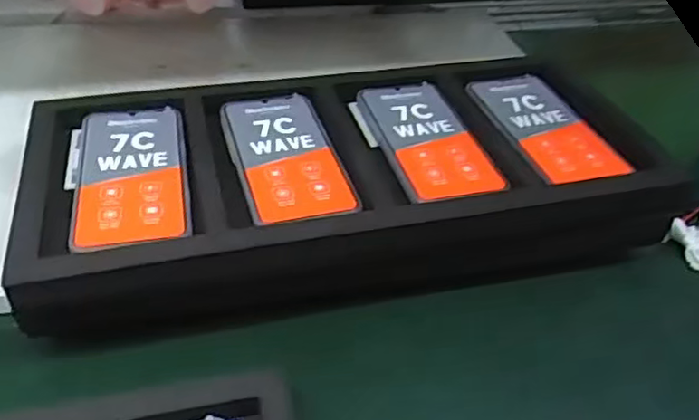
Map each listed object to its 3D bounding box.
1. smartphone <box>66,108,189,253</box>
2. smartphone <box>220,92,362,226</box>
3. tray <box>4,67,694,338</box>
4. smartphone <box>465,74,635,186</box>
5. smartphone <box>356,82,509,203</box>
[{"bbox_3d":[-0.163,-0.030,0.484,0.078,0.012,0.162,-6,40,-13],"label":"smartphone"},{"bbox_3d":[-0.052,-0.045,0.509,0.078,0.005,0.168,-9,41,-15],"label":"smartphone"},{"bbox_3d":[0.000,-0.027,0.527,0.478,0.078,0.225,-6,40,-13],"label":"tray"},{"bbox_3d":[0.169,-0.073,0.551,0.083,0.008,0.167,-6,40,-12],"label":"smartphone"},{"bbox_3d":[0.064,-0.060,0.534,0.076,0.007,0.167,-7,40,-14],"label":"smartphone"}]

